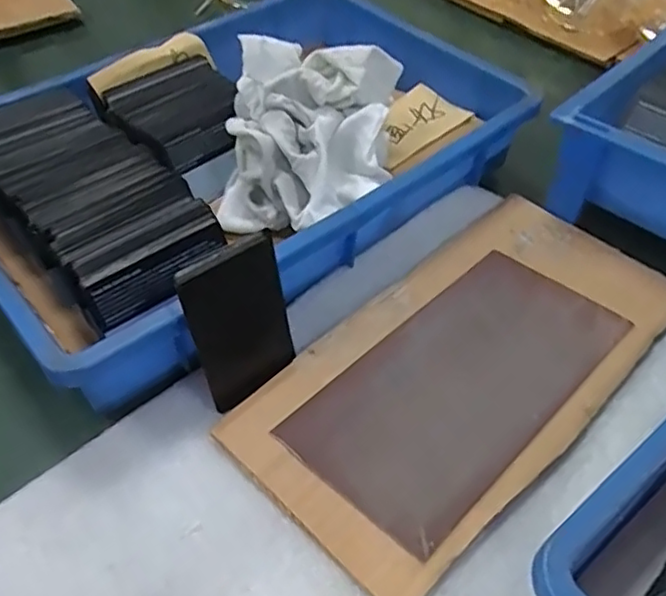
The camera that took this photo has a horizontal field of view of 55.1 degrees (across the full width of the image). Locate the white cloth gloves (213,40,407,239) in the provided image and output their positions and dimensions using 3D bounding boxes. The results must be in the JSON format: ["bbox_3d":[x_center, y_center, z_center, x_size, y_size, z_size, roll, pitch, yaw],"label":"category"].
[{"bbox_3d":[-0.018,-0.102,0.420,0.116,0.098,0.112,2,50,1],"label":"white cloth gloves"}]

